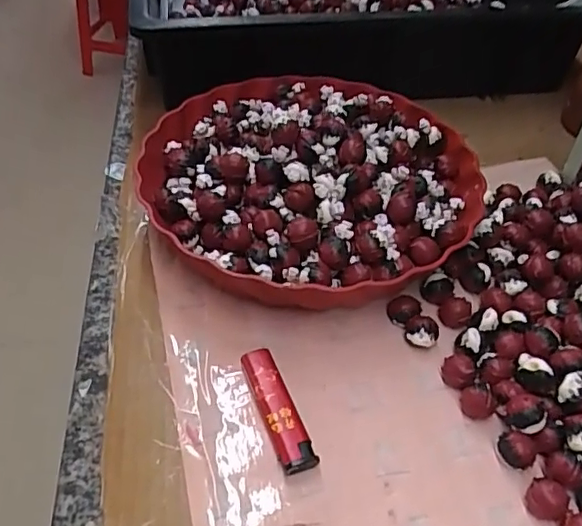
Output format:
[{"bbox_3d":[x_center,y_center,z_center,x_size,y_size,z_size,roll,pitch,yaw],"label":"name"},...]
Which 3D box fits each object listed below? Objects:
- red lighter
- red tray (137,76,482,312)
[{"bbox_3d":[-0.009,0.082,0.319,0.019,0.012,0.076,-14,48,-18],"label":"red lighter"},{"bbox_3d":[0.015,-0.064,0.418,0.233,0.070,0.240,-24,52,-26],"label":"red tray"}]

